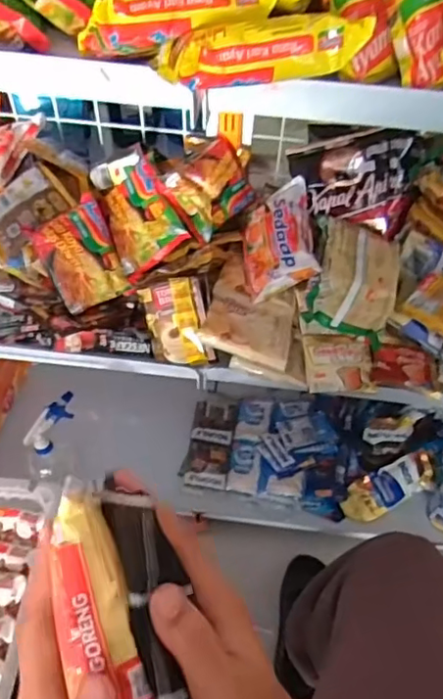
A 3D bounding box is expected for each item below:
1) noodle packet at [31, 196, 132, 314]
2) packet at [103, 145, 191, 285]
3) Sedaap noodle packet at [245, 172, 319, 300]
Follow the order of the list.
[{"bbox_3d":[-0.179,-0.122,0.738,0.095,0.020,0.130,-28,98,-13],"label":"noodle packet"},{"bbox_3d":[-0.112,-0.181,0.750,0.097,0.027,0.153,-34,69,23],"label":"packet"},{"bbox_3d":[0.074,-0.146,0.756,0.101,0.039,0.144,-21,58,32],"label":"Sedaap noodle packet"}]

